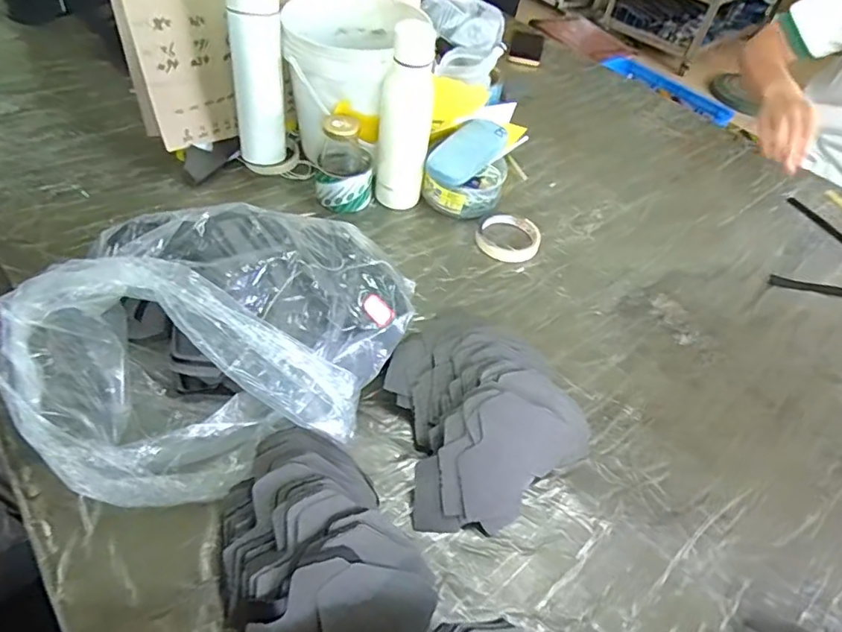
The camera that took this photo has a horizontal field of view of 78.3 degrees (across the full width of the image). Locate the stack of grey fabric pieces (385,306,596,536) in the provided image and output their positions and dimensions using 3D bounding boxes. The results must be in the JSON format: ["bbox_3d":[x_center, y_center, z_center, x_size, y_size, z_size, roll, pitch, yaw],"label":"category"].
[{"bbox_3d":[0.044,0.089,0.528,0.194,0.070,0.218,-25,56,-24],"label":"stack of grey fabric pieces"}]

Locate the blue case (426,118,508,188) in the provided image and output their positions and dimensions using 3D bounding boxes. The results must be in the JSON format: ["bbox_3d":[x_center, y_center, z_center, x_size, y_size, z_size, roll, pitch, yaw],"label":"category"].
[{"bbox_3d":[0.068,-0.239,0.754,0.063,0.031,0.152,30,53,17],"label":"blue case"}]

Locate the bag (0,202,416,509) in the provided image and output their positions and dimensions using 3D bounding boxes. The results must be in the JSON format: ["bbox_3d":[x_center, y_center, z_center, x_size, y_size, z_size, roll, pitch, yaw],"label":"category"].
[{"bbox_3d":[-0.184,0.027,0.483,0.339,0.163,0.238,-5,51,-10],"label":"bag"}]

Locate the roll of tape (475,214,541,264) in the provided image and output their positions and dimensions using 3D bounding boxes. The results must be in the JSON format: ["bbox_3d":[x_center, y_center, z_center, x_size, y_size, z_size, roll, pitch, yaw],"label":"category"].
[{"bbox_3d":[0.127,-0.112,0.744,0.086,0.018,0.086,3,50,-4],"label":"roll of tape"}]

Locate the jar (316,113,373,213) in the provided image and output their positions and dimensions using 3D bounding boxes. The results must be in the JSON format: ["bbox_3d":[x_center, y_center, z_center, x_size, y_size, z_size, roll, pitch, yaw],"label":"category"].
[{"bbox_3d":[-0.110,-0.215,0.735,0.081,0.125,0.064,-2,50,-8],"label":"jar"}]

